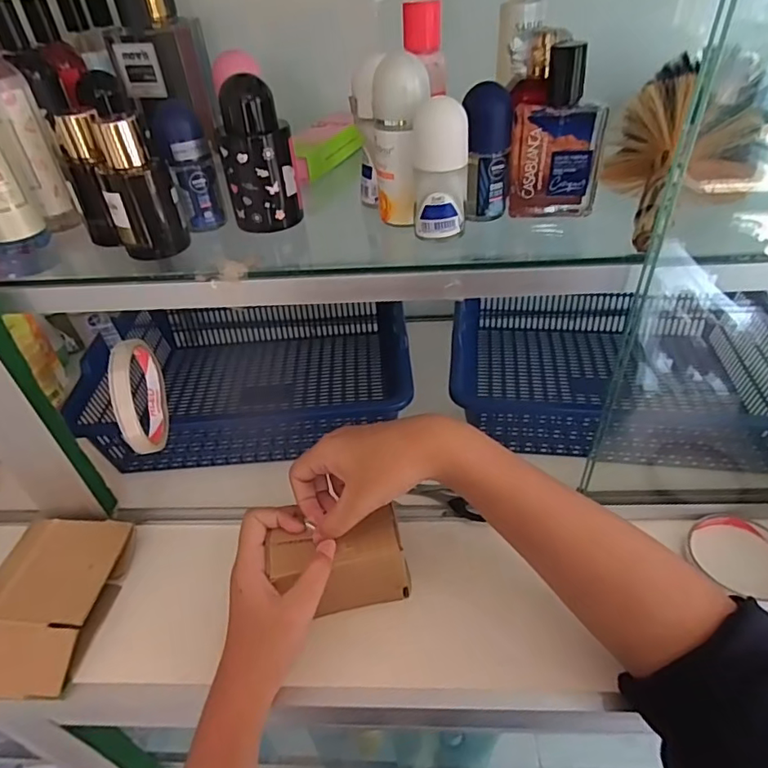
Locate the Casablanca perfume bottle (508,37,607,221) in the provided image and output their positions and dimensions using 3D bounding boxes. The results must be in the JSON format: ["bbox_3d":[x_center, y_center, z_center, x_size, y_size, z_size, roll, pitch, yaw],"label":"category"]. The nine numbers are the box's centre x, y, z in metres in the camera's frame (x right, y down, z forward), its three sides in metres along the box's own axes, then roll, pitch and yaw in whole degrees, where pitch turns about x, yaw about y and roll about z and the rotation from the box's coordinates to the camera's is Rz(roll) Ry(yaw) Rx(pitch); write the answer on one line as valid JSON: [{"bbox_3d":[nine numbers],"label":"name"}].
[{"bbox_3d":[0.120,-0.169,0.362,0.061,0.107,0.023,8,43,12],"label":"Casablanca perfume bottle"}]

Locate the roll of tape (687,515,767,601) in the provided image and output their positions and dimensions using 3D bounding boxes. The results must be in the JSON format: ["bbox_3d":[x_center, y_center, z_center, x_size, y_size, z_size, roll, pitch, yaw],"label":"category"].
[{"bbox_3d":[0.301,0.144,0.439,0.084,0.012,0.072,5,42,9],"label":"roll of tape"}]

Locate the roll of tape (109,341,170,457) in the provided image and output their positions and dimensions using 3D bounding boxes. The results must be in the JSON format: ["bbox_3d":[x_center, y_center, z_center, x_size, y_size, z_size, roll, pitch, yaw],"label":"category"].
[{"bbox_3d":[-0.195,0.009,0.420,0.014,0.087,0.096,-8,42,-5],"label":"roll of tape"}]

